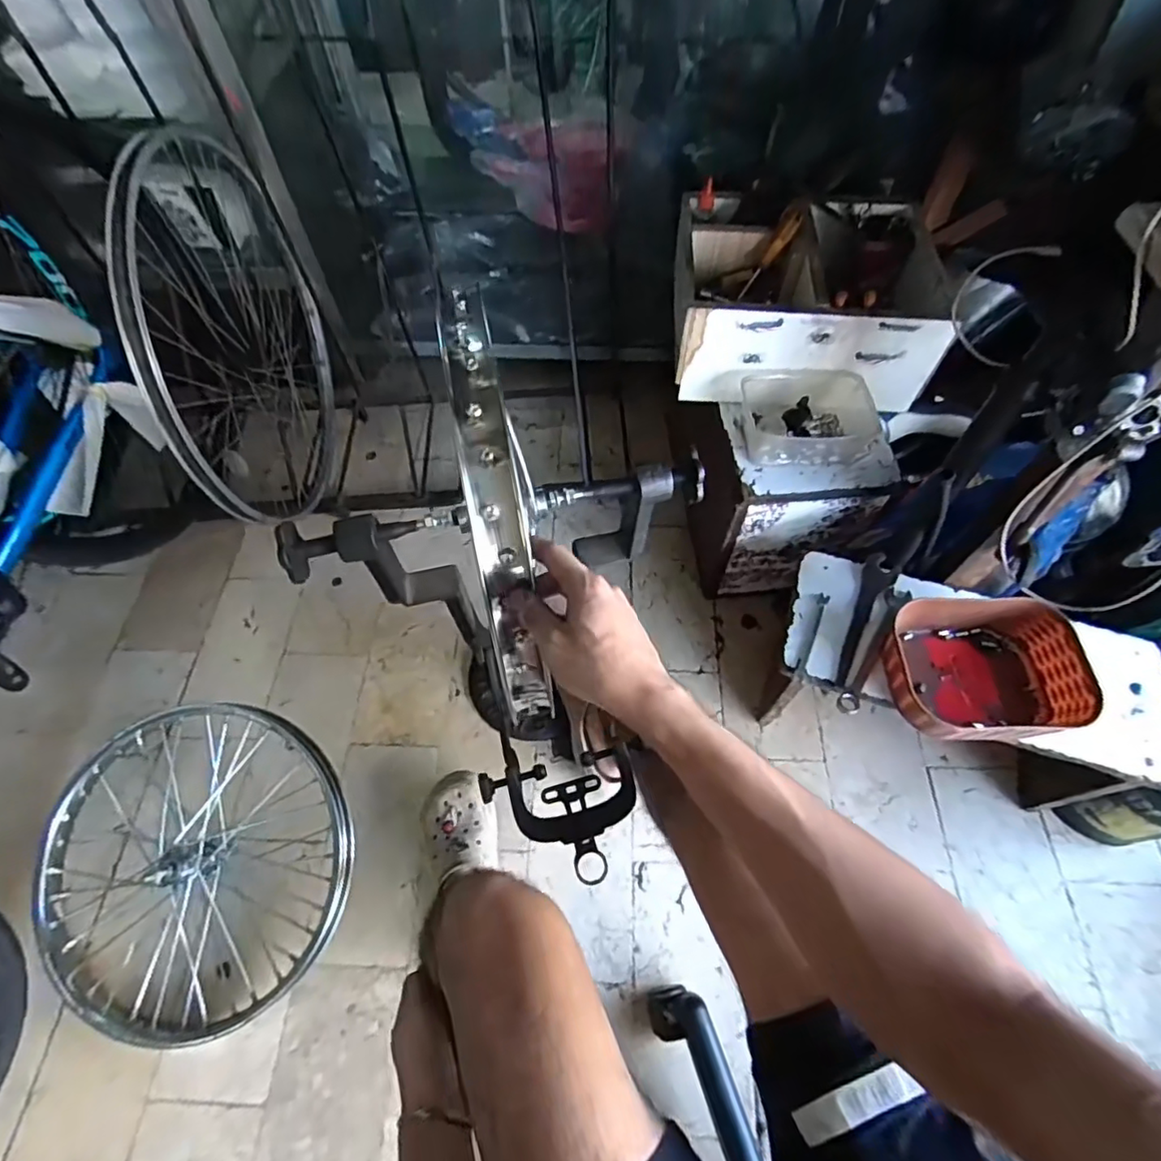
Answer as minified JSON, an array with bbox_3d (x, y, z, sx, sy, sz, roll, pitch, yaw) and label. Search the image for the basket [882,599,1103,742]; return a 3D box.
[{"bbox_3d":[0.481,0.110,0.731,0.203,0.076,0.169,-3,60,0],"label":"basket"}]

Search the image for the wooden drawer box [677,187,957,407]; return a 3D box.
[{"bbox_3d":[0.329,-0.422,0.900,0.360,0.149,0.286,1,60,3],"label":"wooden drawer box"}]

